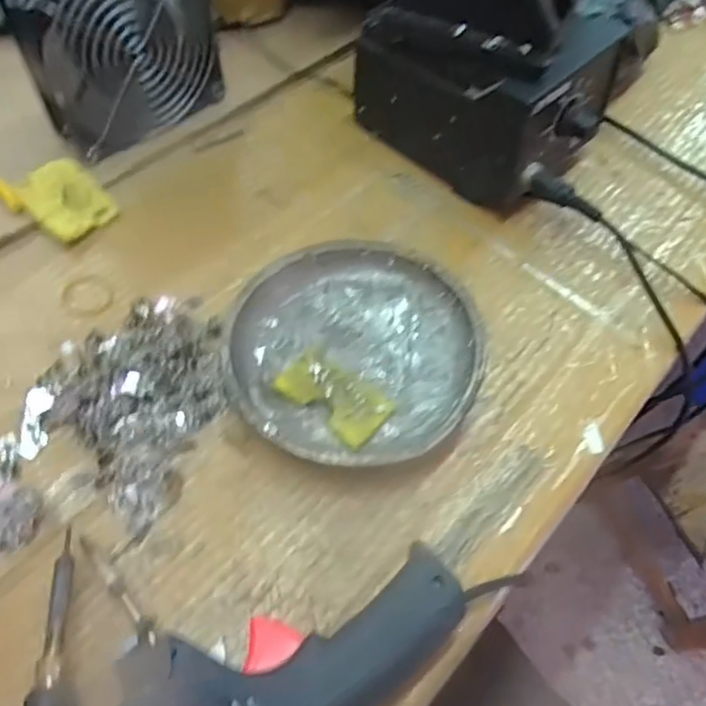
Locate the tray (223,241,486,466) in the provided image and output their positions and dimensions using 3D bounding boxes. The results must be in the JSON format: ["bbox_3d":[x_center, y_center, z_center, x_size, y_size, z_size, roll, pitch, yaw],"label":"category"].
[{"bbox_3d":[0.000,-0.002,0.369,0.137,0.025,0.138,2,60,-3],"label":"tray"}]

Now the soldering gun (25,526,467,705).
[{"bbox_3d":[-0.046,0.140,0.278,0.179,0.031,0.105,3,60,-2],"label":"soldering gun"}]

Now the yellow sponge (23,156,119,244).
[{"bbox_3d":[-0.185,-0.098,0.417,0.043,0.010,0.051,-43,91,-19],"label":"yellow sponge"}]

